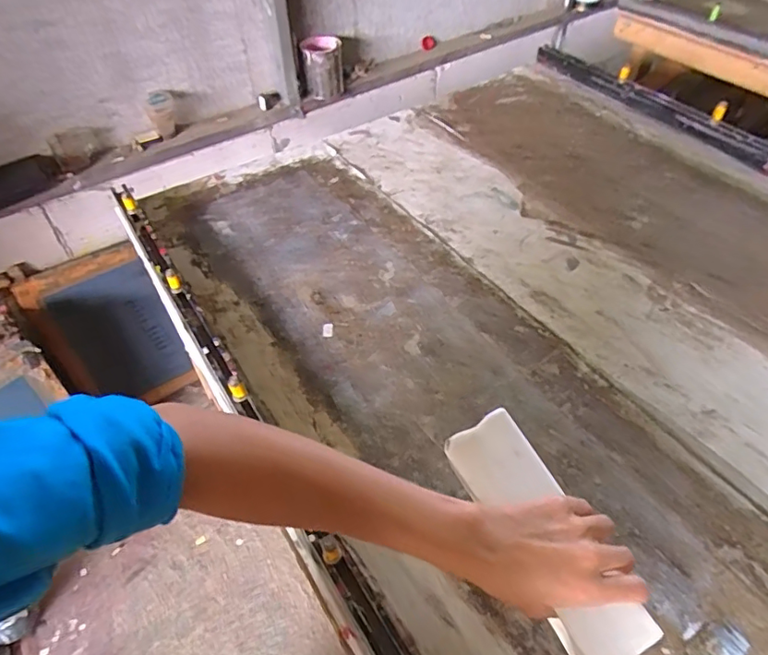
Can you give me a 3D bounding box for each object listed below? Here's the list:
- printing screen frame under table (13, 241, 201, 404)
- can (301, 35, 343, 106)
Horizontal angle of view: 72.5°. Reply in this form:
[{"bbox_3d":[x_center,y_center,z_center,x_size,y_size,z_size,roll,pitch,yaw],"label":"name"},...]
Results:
[{"bbox_3d":[-0.704,0.023,1.348,0.294,0.404,0.028,-24,26,-16],"label":"printing screen frame under table"},{"bbox_3d":[-0.170,-0.712,1.457,0.107,0.149,0.113,-1,48,1],"label":"can"}]

